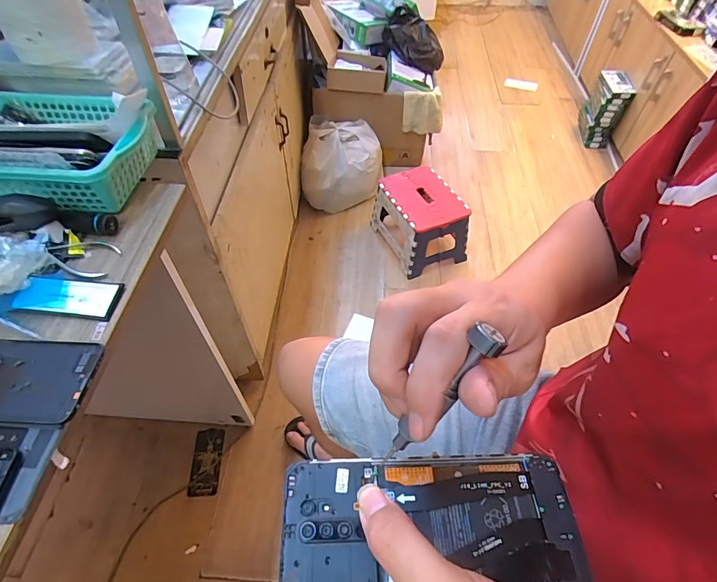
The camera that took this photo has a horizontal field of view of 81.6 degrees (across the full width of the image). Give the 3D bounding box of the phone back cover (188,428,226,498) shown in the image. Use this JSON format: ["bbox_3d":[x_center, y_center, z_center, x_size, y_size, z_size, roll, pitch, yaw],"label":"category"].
[{"bbox_3d":[-0.378,0.425,1.036,0.070,0.012,0.162,-2,52,-3],"label":"phone back cover"}]

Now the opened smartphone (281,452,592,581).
[{"bbox_3d":[0.039,0.126,0.223,0.156,0.004,0.071,-1,52,-5],"label":"opened smartphone"}]

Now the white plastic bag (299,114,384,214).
[{"bbox_3d":[-0.057,-0.472,1.565,0.291,0.223,0.275,9,53,5],"label":"white plastic bag"}]

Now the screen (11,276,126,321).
[{"bbox_3d":[-0.284,0.005,0.409,0.092,0.009,0.041,7,57,-1],"label":"screen"}]

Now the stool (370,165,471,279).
[{"bbox_3d":[0.206,-0.235,1.408,0.223,0.224,0.282,-21,55,-16],"label":"stool"}]

